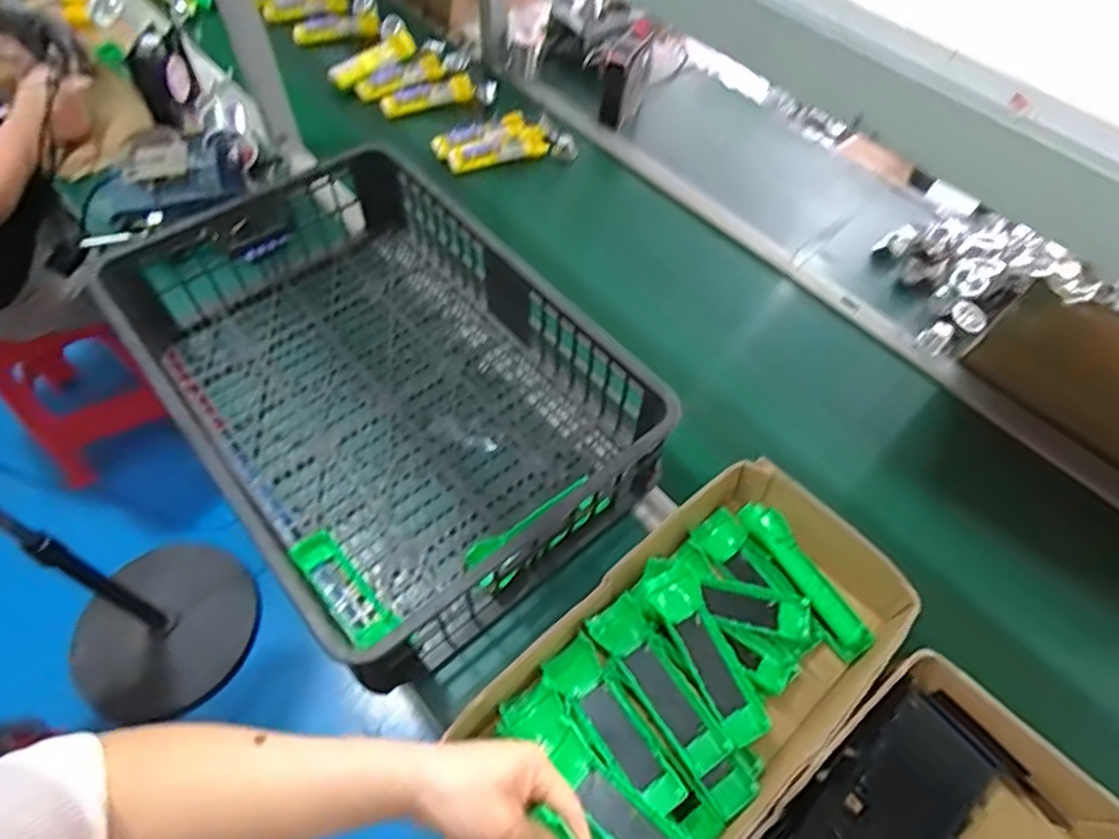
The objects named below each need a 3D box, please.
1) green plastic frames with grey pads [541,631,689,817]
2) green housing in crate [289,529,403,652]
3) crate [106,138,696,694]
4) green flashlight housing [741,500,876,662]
[{"bbox_3d":[0.047,0.270,0.586,0.049,0.034,0.157,-28,62,-18],"label":"green plastic frames with grey pads"},{"bbox_3d":[-0.227,0.176,0.688,0.048,0.030,0.139,-40,66,-23],"label":"green housing in crate"},{"bbox_3d":[-0.211,-0.062,0.774,0.387,0.142,0.607,-35,64,-21],"label":"crate"},{"bbox_3d":[0.252,0.160,0.679,0.047,0.028,0.173,-26,61,-17],"label":"green flashlight housing"}]

